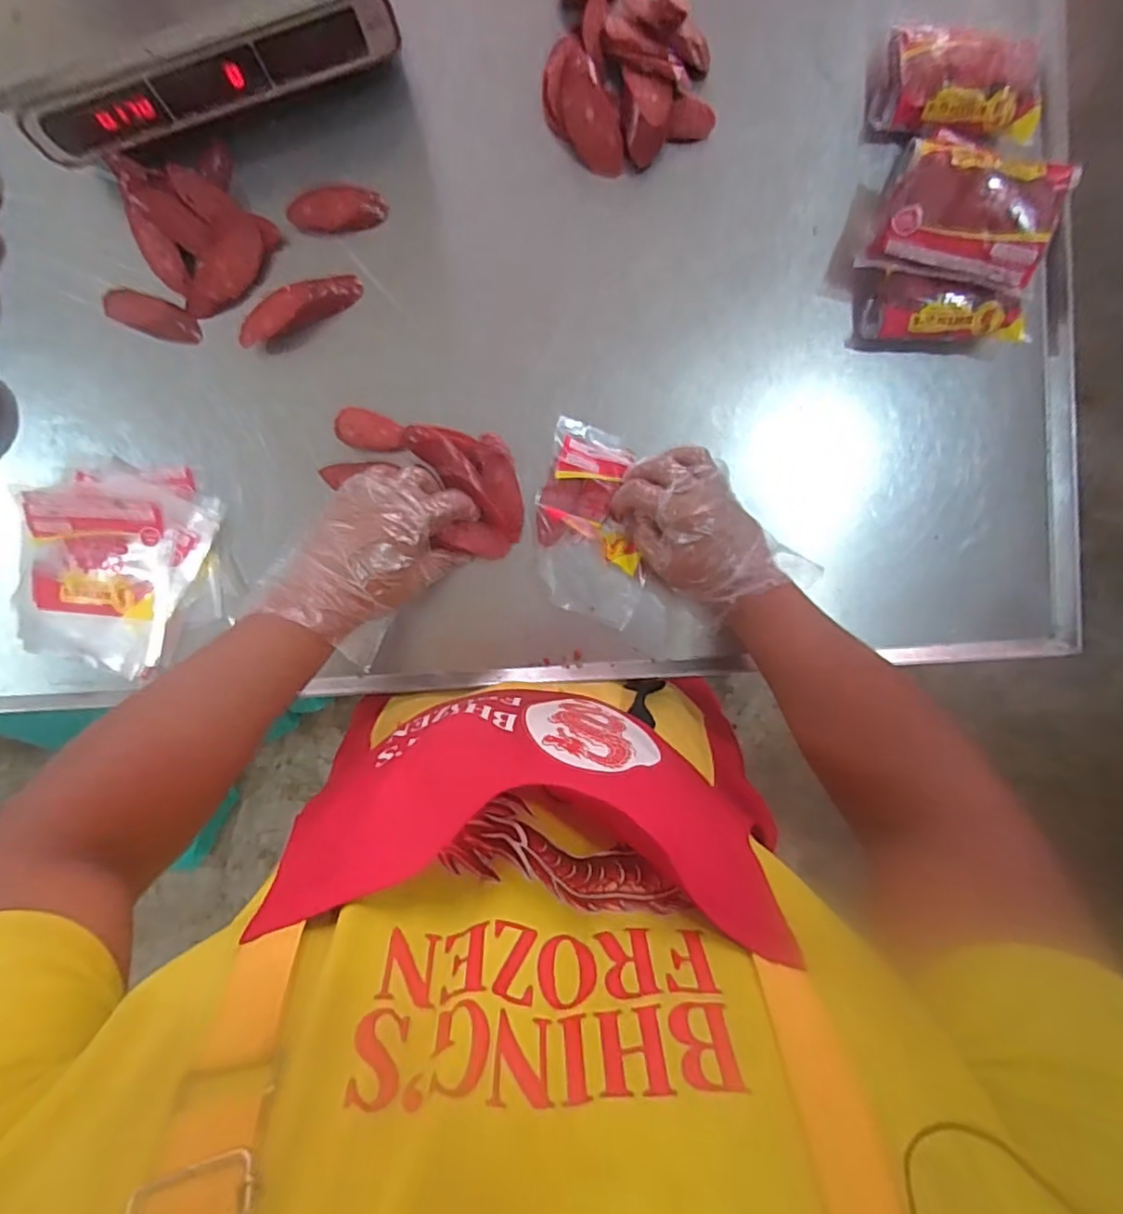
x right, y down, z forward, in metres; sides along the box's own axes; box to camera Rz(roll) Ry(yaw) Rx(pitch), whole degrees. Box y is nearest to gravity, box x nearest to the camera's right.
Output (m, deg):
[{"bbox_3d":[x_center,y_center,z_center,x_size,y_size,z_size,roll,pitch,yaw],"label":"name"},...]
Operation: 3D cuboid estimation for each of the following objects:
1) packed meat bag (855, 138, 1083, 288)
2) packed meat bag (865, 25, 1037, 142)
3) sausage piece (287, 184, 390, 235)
[{"bbox_3d":[0.350,-0.338,0.545,0.132,0.050,0.099,15,92,0],"label":"packed meat bag"},{"bbox_3d":[0.362,-0.475,0.575,0.135,0.038,0.096,4,95,1],"label":"packed meat bag"},{"bbox_3d":[-0.219,-0.388,0.617,0.092,0.024,0.033,-12,94,2],"label":"sausage piece"}]

